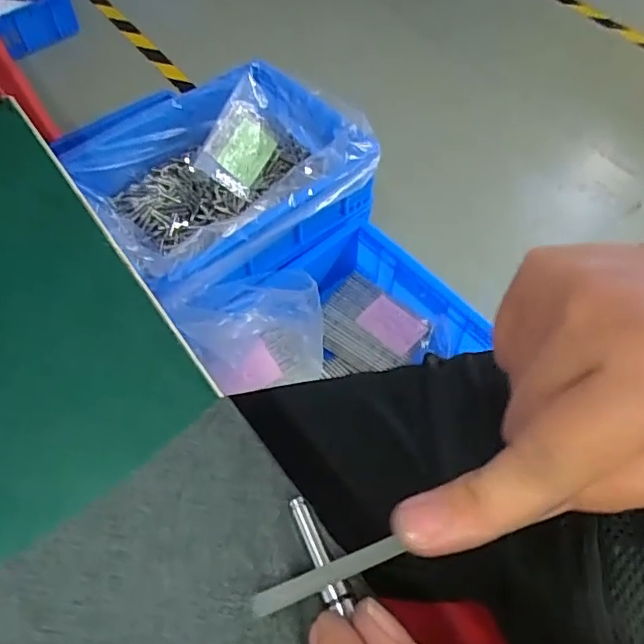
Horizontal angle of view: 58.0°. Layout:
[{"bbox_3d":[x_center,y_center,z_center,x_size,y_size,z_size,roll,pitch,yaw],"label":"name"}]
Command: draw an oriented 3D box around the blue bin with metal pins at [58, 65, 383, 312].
[{"bbox_3d":[-0.151,-0.211,0.883,0.391,0.131,0.308,-37,65,-21],"label":"blue bin with metal pins"}]

